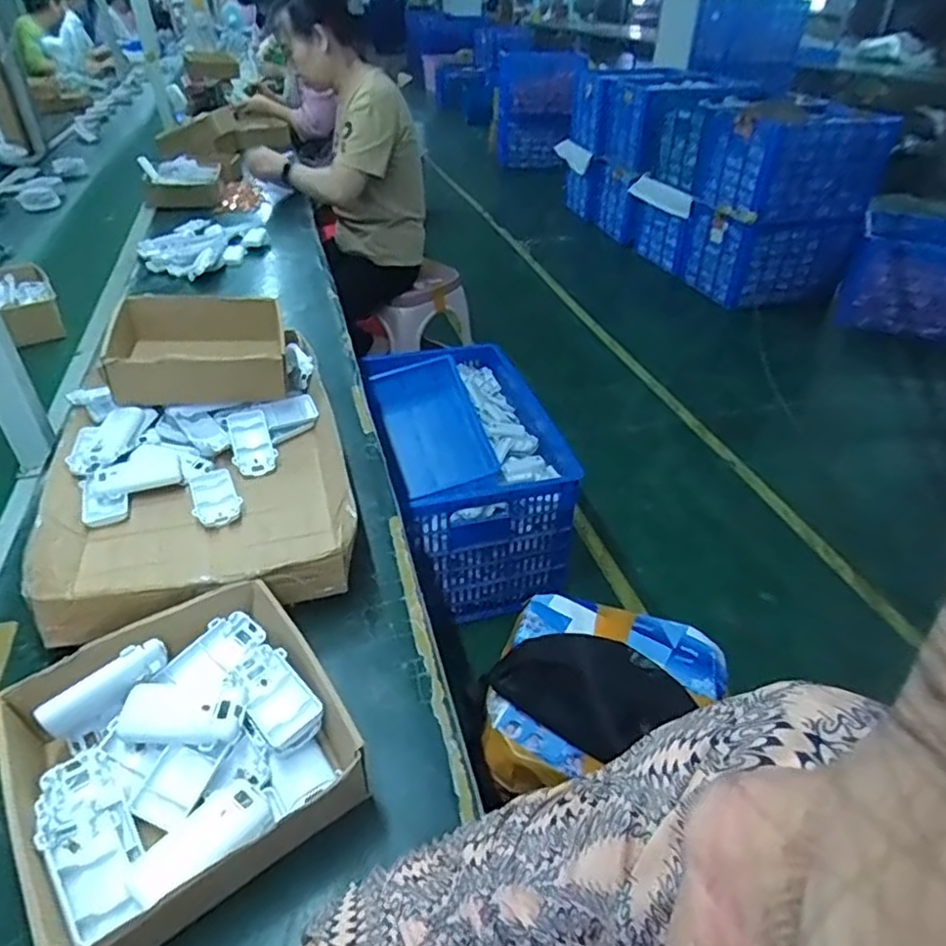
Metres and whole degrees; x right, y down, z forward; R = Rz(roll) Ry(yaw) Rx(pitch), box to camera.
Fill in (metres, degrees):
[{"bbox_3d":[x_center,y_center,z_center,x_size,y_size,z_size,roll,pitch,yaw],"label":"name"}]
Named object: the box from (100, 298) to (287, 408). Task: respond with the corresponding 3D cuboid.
[{"bbox_3d":[-0.377,-0.169,0.871,0.215,0.080,0.182,-10,41,-13],"label":"box"}]

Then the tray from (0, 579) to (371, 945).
[{"bbox_3d":[-0.218,0.207,0.486,0.214,0.067,0.216,-27,47,-30],"label":"tray"}]

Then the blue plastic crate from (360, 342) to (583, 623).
[{"bbox_3d":[-0.018,-0.012,1.675,0.401,0.401,0.635,-10,41,-13],"label":"blue plastic crate"}]

